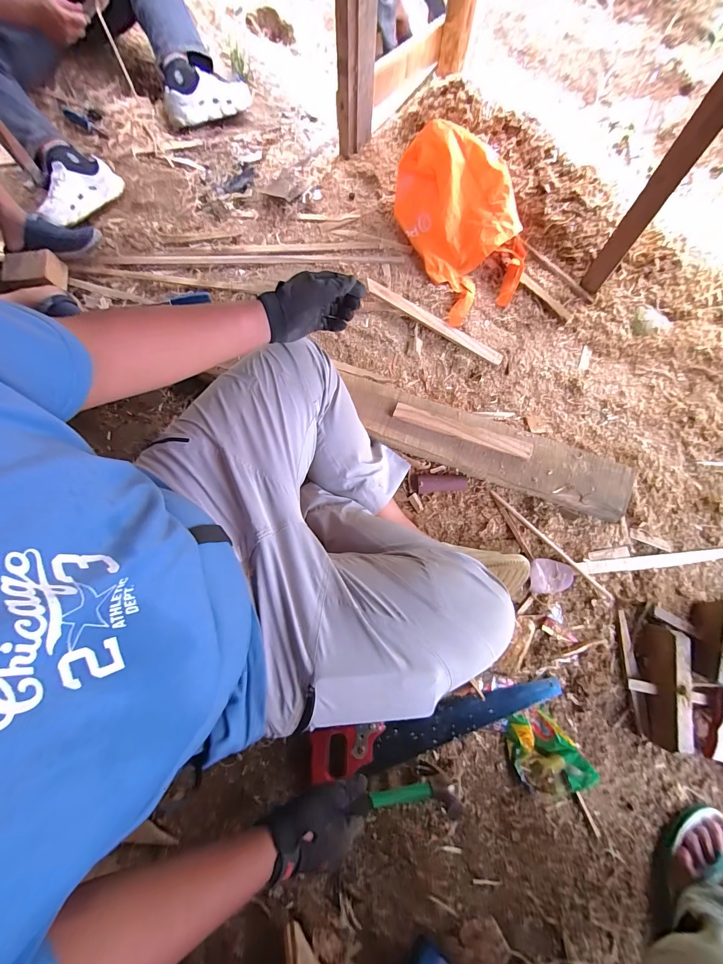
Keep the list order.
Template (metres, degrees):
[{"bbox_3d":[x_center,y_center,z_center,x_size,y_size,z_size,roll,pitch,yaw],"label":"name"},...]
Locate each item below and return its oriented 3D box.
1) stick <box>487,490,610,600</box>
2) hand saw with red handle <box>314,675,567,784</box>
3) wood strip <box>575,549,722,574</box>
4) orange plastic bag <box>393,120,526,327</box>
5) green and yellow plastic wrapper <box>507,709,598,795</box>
[{"bbox_3d":[0.384,0.125,0.693,0.013,0.007,0.296,-42,76,-11],"label":"stick"},{"bbox_3d":[0.138,0.436,0.600,0.454,0.031,0.088,-13,72,-3],"label":"hand saw with red handle"},{"bbox_3d":[0.584,0.159,0.675,0.295,0.007,0.026,-5,72,0],"label":"wood strip"},{"bbox_3d":[0.284,-0.686,0.880,0.261,0.216,0.425,-22,73,-7],"label":"orange plastic bag"},{"bbox_3d":[0.321,0.466,0.585,0.118,0.035,0.113,-9,72,-1],"label":"green and yellow plastic wrapper"}]

